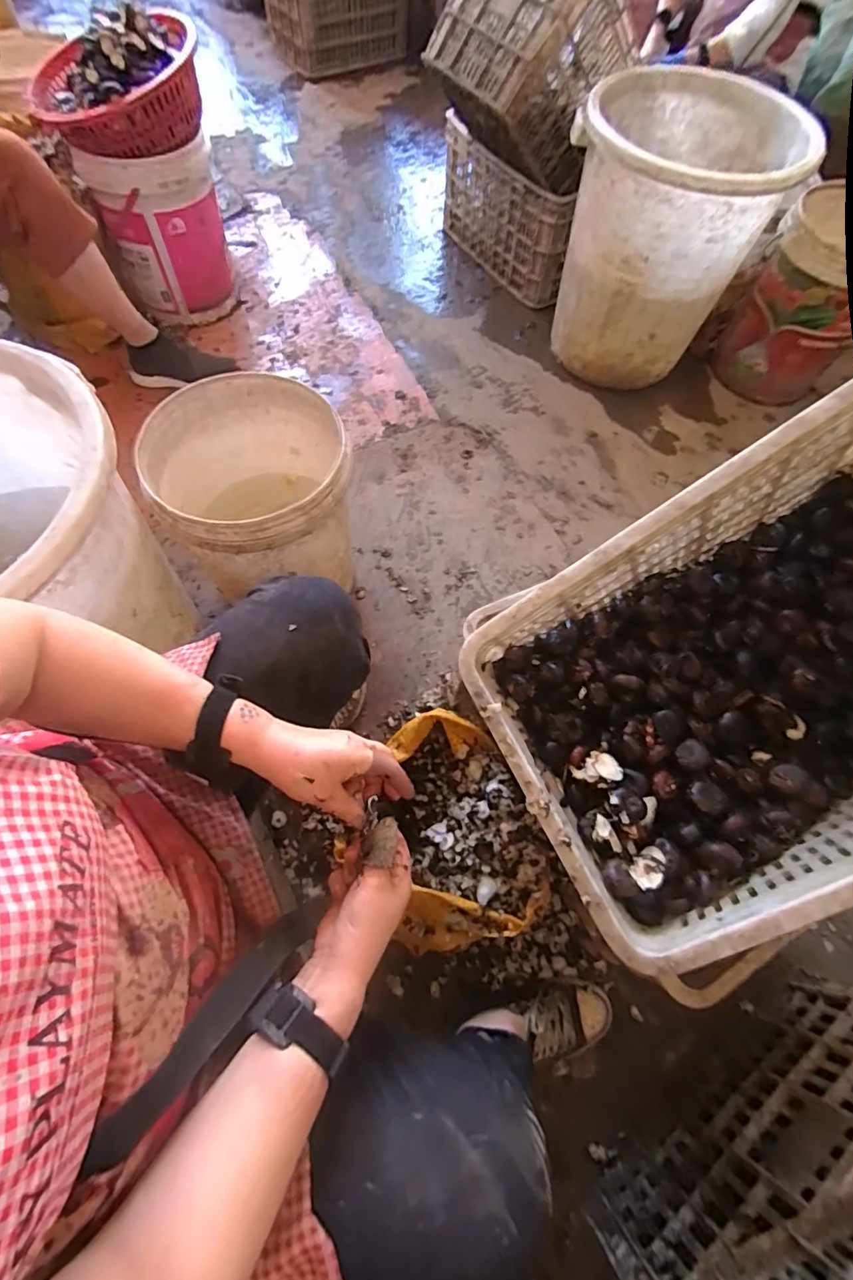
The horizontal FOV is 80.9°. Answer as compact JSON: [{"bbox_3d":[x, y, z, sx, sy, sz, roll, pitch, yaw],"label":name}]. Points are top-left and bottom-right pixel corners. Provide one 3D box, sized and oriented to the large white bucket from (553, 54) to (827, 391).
[{"bbox_3d":[0.548,-0.939,1.223,0.440,0.483,0.449,1,65,-2],"label":"large white bucket"}]

